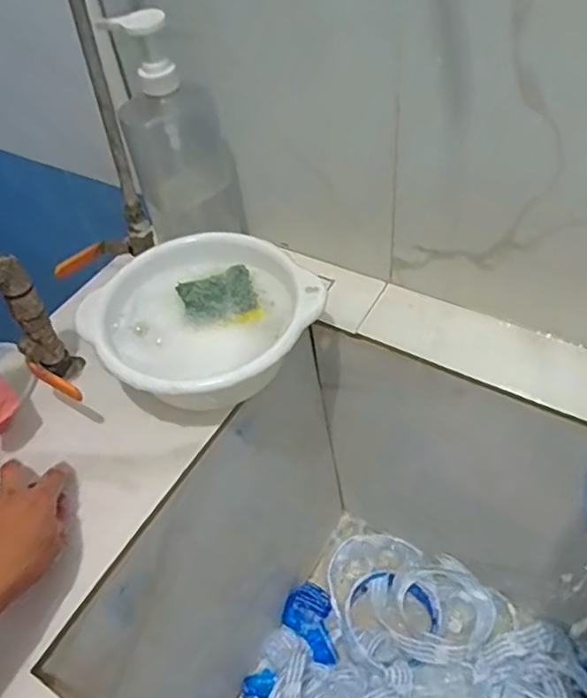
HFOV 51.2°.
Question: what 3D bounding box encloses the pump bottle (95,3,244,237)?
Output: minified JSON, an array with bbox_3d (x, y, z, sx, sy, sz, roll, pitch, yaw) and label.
[{"bbox_3d":[-0.115,-0.204,0.611,0.103,0.228,0.065,-14,49,-6],"label":"pump bottle"}]

